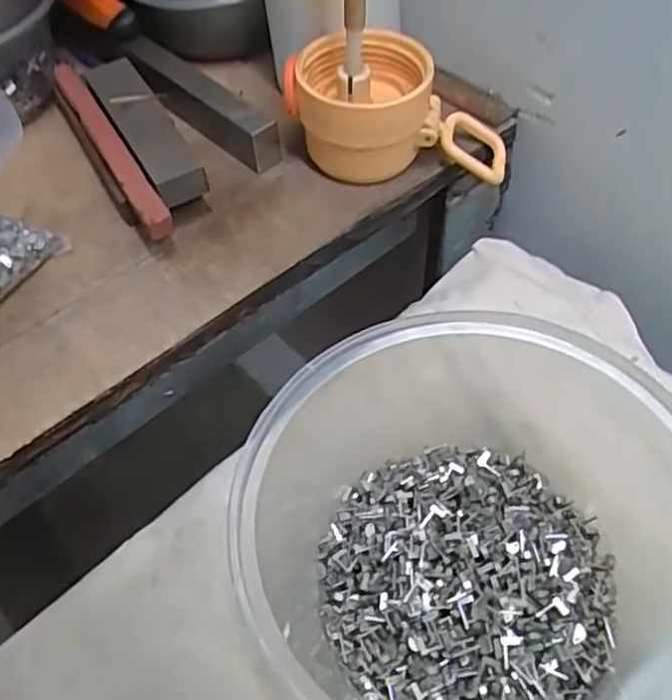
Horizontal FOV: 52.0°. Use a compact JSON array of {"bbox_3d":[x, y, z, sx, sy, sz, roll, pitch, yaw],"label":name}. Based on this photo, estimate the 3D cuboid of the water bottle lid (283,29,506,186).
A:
[{"bbox_3d":[0.031,-0.118,0.337,0.106,0.056,0.059,5,54,8],"label":"water bottle lid"}]

